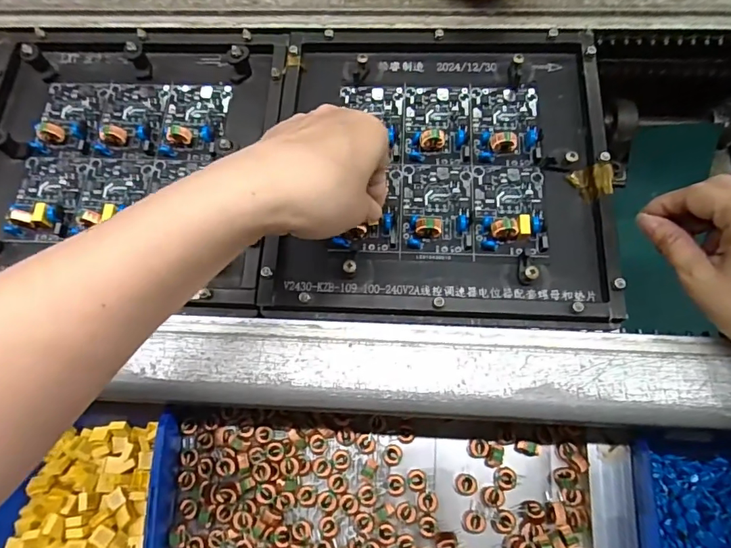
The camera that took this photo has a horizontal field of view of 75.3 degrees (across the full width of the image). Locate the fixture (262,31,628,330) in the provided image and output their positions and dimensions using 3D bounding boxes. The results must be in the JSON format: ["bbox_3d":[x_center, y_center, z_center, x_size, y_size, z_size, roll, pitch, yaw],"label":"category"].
[{"bbox_3d":[0.049,-0.072,0.316,0.211,0.022,0.209,2,70,4],"label":"fixture"}]

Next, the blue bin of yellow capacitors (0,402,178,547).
[{"bbox_3d":[-0.187,0.156,0.325,0.111,0.051,0.124,-2,69,2],"label":"blue bin of yellow capacitors"}]

